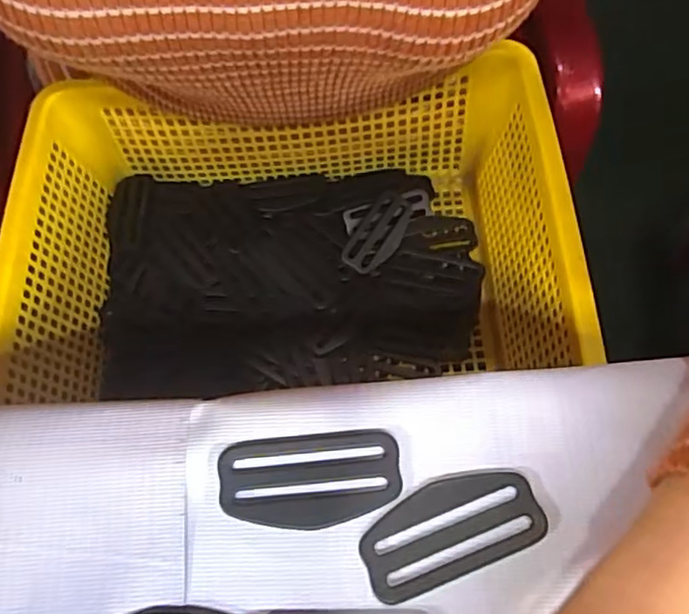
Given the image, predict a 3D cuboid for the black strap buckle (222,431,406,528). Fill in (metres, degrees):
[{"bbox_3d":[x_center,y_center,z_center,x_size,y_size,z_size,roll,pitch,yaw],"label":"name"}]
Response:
[{"bbox_3d":[-0.011,0.057,0.209,0.058,0.004,0.030,-5,65,-4],"label":"black strap buckle"}]

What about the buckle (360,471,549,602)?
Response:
[{"bbox_3d":[0.034,0.072,0.204,0.058,0.004,0.029,-19,67,-10],"label":"buckle"}]

